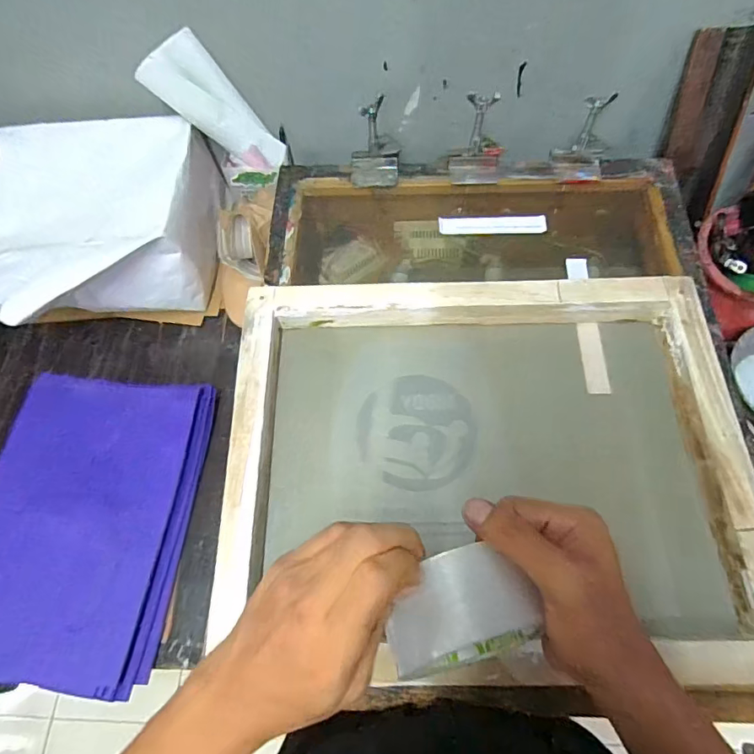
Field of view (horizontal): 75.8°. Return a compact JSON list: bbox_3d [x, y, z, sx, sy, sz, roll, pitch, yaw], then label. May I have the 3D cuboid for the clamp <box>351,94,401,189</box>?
[{"bbox_3d":[-0.003,-0.286,0.595,0.065,0.084,0.049,-5,64,1],"label":"clamp"}]

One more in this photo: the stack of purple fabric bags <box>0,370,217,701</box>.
[{"bbox_3d":[-0.368,0.173,0.607,0.269,0.032,0.355,4,65,5],"label":"stack of purple fabric bags"}]

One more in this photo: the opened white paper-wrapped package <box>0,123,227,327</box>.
[{"bbox_3d":[-0.450,-0.186,0.688,0.392,0.140,0.330,1,64,4],"label":"opened white paper-wrapped package"}]

